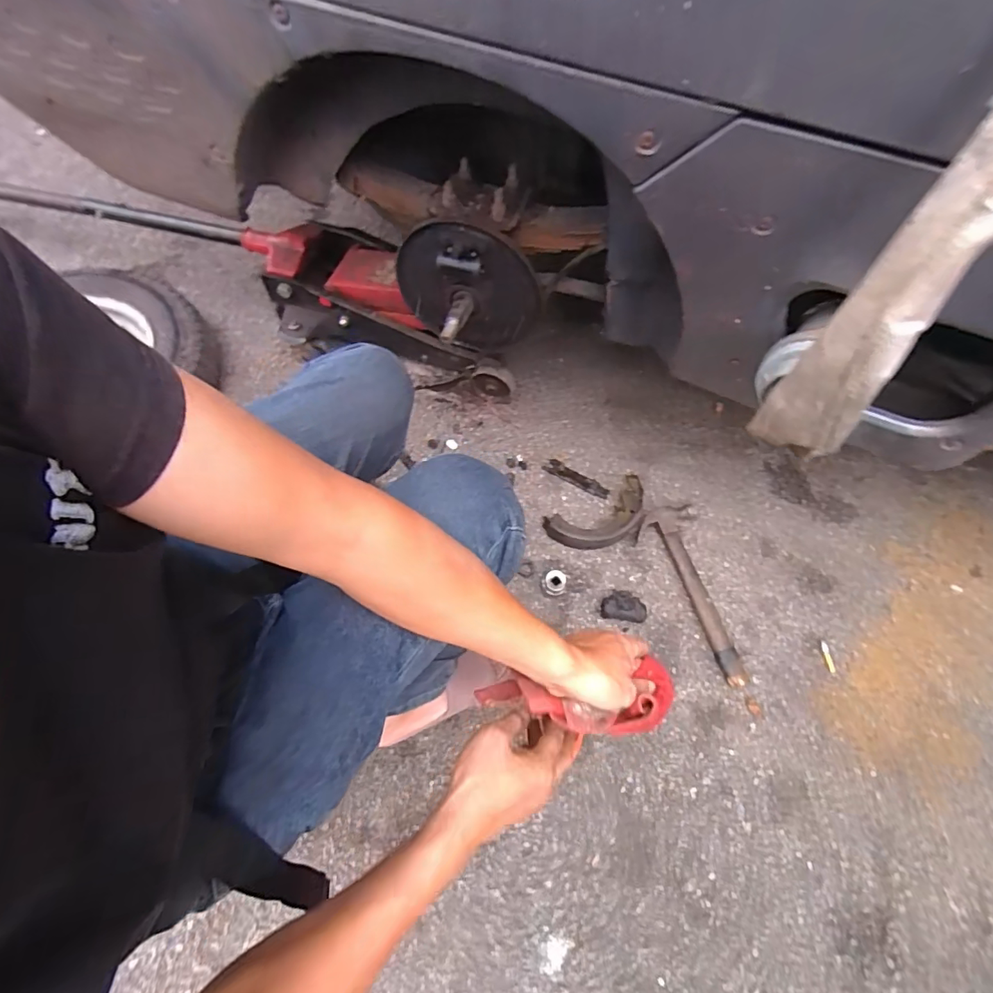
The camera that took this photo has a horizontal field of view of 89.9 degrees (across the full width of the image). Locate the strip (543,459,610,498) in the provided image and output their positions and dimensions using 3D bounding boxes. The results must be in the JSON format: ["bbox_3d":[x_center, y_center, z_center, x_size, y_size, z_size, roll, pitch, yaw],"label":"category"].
[{"bbox_3d":[0.151,-0.032,0.935,0.128,0.004,0.030,30,67,10],"label":"strip"}]

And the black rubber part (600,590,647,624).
[{"bbox_3d":[0.208,0.180,0.820,0.073,0.028,0.051,8,65,0],"label":"black rubber part"}]

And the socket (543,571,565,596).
[{"bbox_3d":[0.095,0.148,0.829,0.033,0.045,0.039,16,63,4],"label":"socket"}]

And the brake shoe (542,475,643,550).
[{"bbox_3d":[0.188,0.038,0.878,0.194,0.049,0.091,-25,69,-14],"label":"brake shoe"}]

